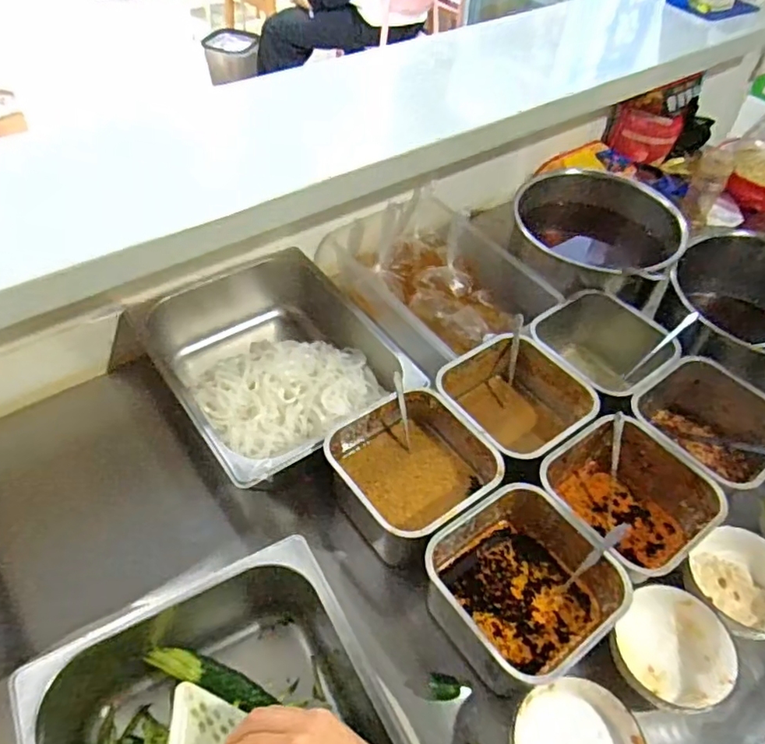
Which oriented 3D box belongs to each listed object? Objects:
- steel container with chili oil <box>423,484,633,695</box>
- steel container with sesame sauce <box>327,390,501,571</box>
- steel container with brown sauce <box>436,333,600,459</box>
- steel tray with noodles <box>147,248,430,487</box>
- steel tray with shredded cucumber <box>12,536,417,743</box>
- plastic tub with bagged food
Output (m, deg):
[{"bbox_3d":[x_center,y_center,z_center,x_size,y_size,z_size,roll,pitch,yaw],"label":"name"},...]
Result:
[{"bbox_3d":[0.134,0.212,0.592,0.158,0.087,0.157,-29,57,-26],"label":"steel container with chili oil"},{"bbox_3d":[0.031,0.117,0.674,0.158,0.089,0.163,-27,56,-25],"label":"steel container with sesame sauce"},{"bbox_3d":[0.157,0.058,0.755,0.153,0.121,0.160,-28,56,-25],"label":"steel container with brown sauce"},{"bbox_3d":[-0.143,-0.008,0.799,0.264,0.102,0.346,-26,55,-24],"label":"steel tray with noodles"},{"bbox_3d":[-0.116,0.333,0.492,0.257,0.104,0.312,-25,55,-23],"label":"steel tray with shredded cucumber"},{"bbox_3d":[0.080,-0.145,0.910,0.238,0.120,0.322,-30,57,-26],"label":"plastic tub with bagged food"}]

